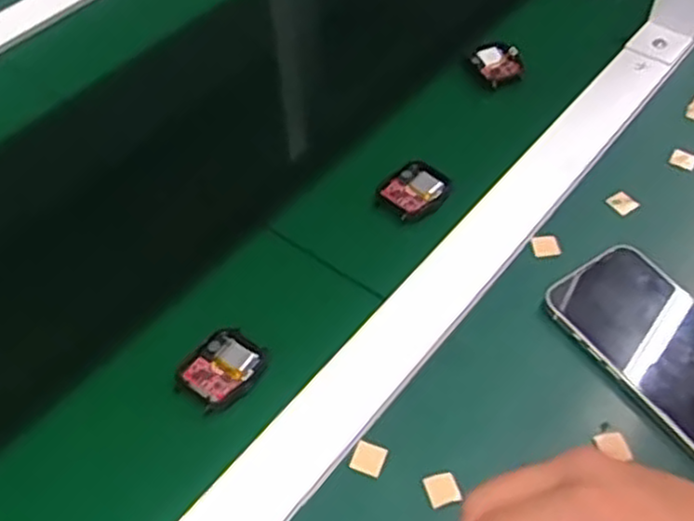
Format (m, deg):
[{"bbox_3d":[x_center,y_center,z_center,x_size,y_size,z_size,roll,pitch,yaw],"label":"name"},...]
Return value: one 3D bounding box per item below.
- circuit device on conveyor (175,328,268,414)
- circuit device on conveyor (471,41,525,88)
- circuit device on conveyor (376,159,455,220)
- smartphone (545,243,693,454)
[{"bbox_3d":[-0.067,0.060,0.400,0.040,0.009,0.045,32,60,23],"label":"circuit device on conveyor"},{"bbox_3d":[0.117,-0.153,0.562,0.032,0.008,0.051,-11,53,-6],"label":"circuit device on conveyor"},{"bbox_3d":[0.045,-0.047,0.481,0.043,0.010,0.044,-33,58,-21],"label":"circuit device on conveyor"},{"bbox_3d":[0.183,0.054,0.399,0.076,0.010,0.145,-31,60,-21],"label":"smartphone"}]

